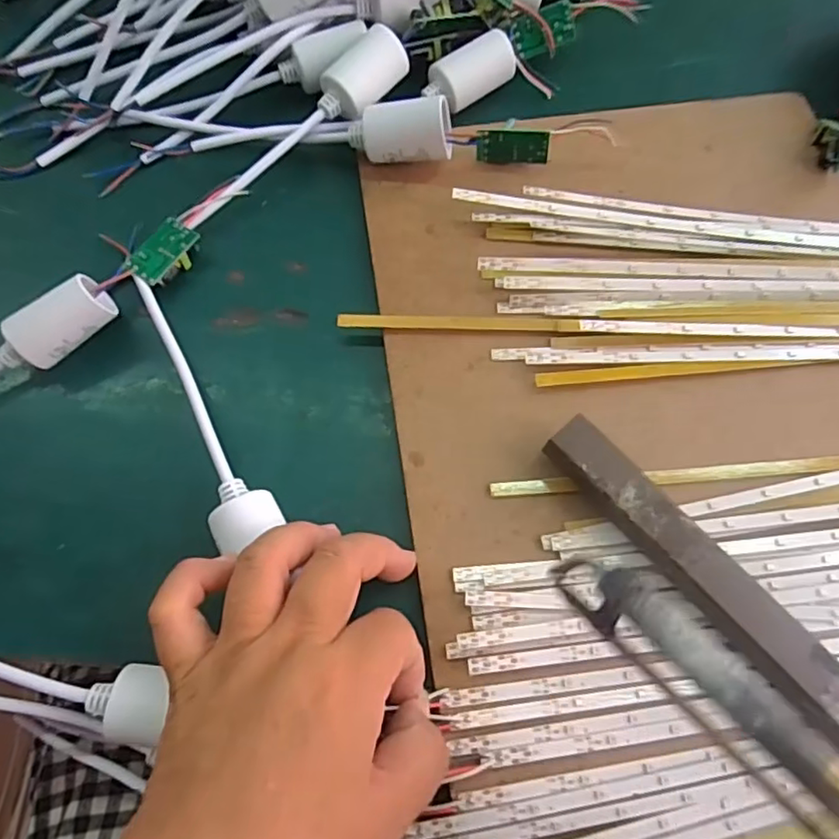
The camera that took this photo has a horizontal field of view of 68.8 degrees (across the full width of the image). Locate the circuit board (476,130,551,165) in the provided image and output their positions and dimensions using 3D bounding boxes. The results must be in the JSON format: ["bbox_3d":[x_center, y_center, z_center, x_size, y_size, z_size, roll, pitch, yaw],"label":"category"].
[{"bbox_3d":[0.050,-0.144,0.325,0.038,0.019,0.006,5,53,8],"label":"circuit board"}]

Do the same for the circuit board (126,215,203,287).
[{"bbox_3d":[-0.129,-0.084,0.311,0.020,0.011,0.035,30,73,10],"label":"circuit board"}]

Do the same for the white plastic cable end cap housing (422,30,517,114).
[{"bbox_3d":[0.028,-0.194,0.339,0.050,0.022,0.022,-33,73,-11],"label":"white plastic cable end cap housing"}]

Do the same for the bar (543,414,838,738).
[{"bbox_3d":[0.132,0.082,0.241,0.022,0.021,0.213,-40,75,-13],"label":"bar"}]

